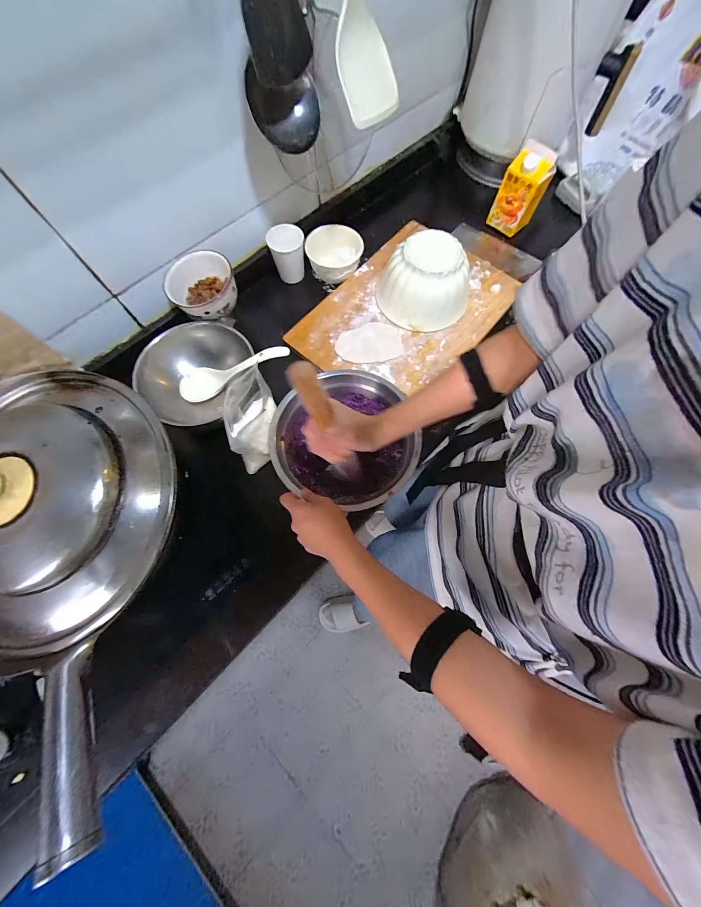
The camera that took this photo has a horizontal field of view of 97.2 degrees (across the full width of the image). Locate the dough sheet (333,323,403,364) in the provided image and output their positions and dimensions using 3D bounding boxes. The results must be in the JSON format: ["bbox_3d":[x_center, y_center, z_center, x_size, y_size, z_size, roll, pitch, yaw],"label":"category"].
[{"bbox_3d":[0.036,-0.217,0.603,0.128,0.004,0.088,-14,72,-5],"label":"dough sheet"}]

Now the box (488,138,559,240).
[{"bbox_3d":[0.377,-0.573,0.687,0.084,0.158,0.056,42,76,13],"label":"box"}]

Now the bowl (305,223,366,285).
[{"bbox_3d":[-0.031,-0.418,0.653,0.112,0.055,0.112,-22,73,-7],"label":"bowl"}]

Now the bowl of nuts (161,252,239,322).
[{"bbox_3d":[-0.257,-0.290,0.547,0.103,0.055,0.112,0,71,0],"label":"bowl of nuts"}]

